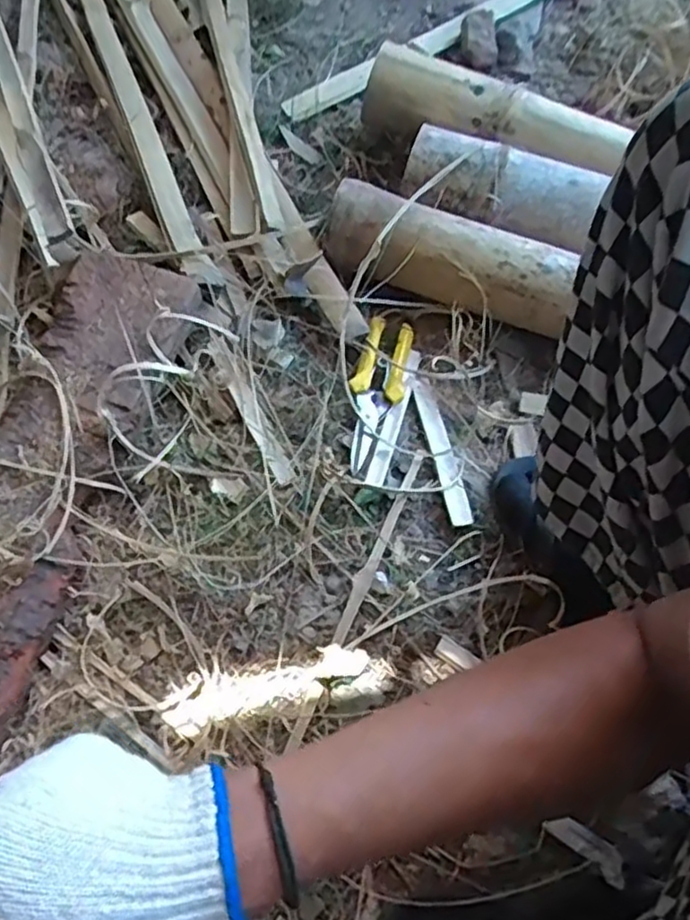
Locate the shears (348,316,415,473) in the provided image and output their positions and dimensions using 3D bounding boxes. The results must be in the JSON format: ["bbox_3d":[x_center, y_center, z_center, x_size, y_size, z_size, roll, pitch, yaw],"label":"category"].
[{"bbox_3d":[0.030,-0.068,0.700,0.052,0.021,0.175,17,69,5],"label":"shears"}]

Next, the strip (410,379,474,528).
[{"bbox_3d":[0.095,-0.010,0.699,0.023,0.010,0.156,-14,69,-7],"label":"strip"}]

